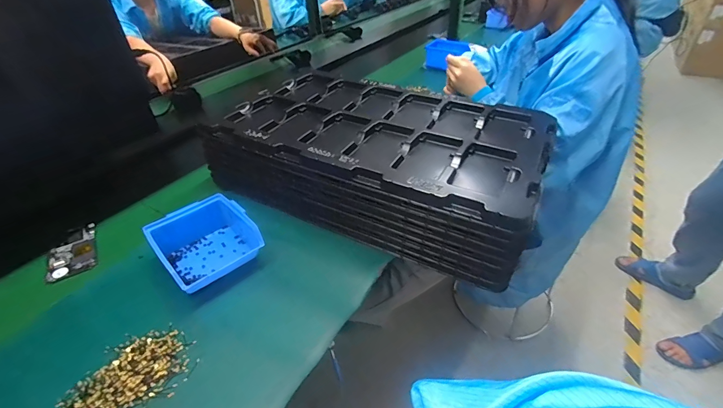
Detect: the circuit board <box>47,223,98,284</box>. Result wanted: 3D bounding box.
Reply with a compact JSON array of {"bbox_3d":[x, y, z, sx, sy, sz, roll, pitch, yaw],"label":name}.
[{"bbox_3d":[-0.466,0.076,0.568,0.065,0.006,0.121,-22,42,-24],"label":"circuit board"}]

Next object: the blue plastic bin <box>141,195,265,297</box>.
[{"bbox_3d":[-0.229,0.059,0.524,0.125,0.068,0.132,-31,46,-32],"label":"blue plastic bin"}]

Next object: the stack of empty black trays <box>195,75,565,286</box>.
[{"bbox_3d":[0.027,-0.093,0.650,0.546,0.128,0.326,15,40,21],"label":"stack of empty black trays"}]

